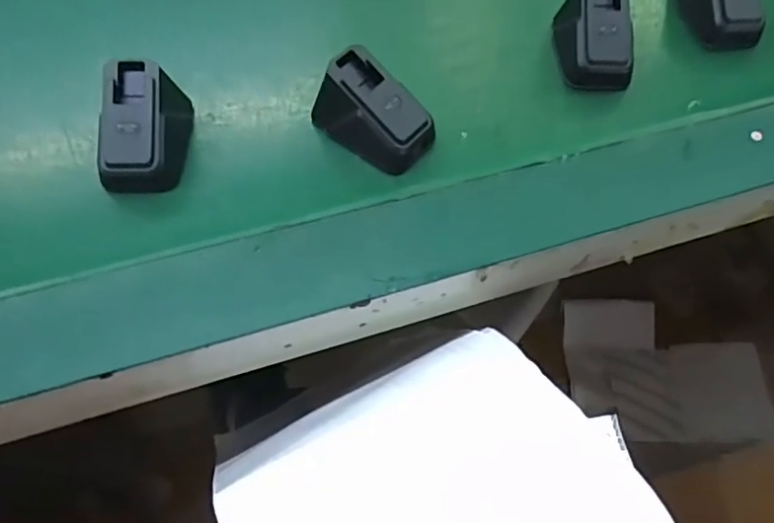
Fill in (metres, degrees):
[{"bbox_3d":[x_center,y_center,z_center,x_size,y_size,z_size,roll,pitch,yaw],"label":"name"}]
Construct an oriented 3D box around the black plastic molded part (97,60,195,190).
[{"bbox_3d":[-0.133,-0.076,0.321,0.043,0.040,0.069,5,61,1],"label":"black plastic molded part"}]

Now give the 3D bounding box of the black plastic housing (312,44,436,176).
[{"bbox_3d":[-0.008,-0.086,0.330,0.063,0.040,0.039,33,65,16],"label":"black plastic housing"}]

